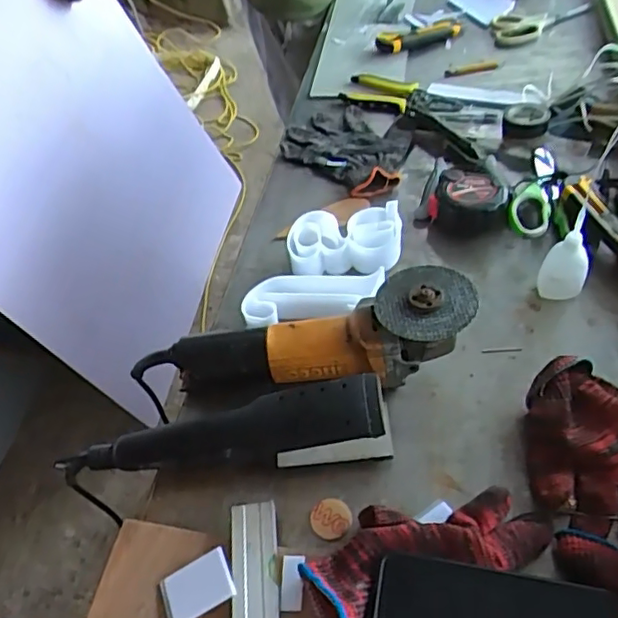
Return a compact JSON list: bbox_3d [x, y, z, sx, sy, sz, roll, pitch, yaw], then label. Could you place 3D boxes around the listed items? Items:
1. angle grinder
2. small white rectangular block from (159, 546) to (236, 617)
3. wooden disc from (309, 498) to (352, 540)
[{"bbox_3d":[-0.010,0.036,0.572,0.330,0.070,0.082,-12,47,13],"label":"angle grinder"},{"bbox_3d":[-0.086,0.212,0.458,0.055,0.004,0.040,-28,44,-4],"label":"small white rectangular block"},{"bbox_3d":[0.018,0.174,0.502,0.032,0.004,0.033,-5,49,6],"label":"wooden disc"}]

